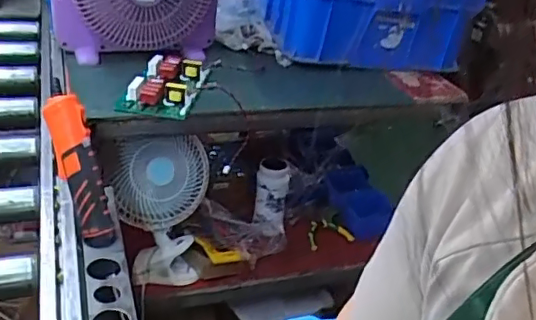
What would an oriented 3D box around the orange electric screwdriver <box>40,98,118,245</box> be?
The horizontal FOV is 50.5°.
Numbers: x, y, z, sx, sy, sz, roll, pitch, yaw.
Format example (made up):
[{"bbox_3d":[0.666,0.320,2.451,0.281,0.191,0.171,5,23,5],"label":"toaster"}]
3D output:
[{"bbox_3d":[-0.233,0.015,0.716,0.042,0.191,0.046,-20,9,-38],"label":"orange electric screwdriver"}]

